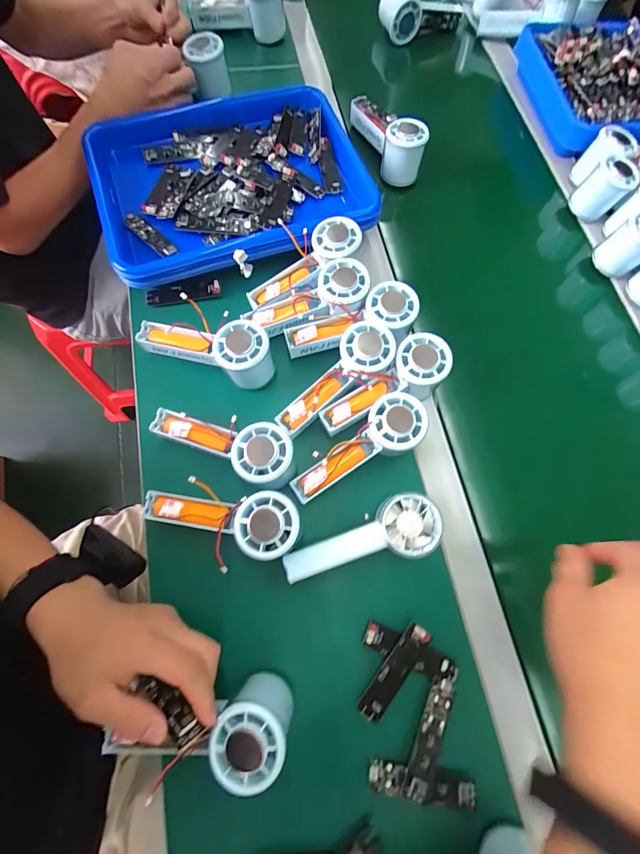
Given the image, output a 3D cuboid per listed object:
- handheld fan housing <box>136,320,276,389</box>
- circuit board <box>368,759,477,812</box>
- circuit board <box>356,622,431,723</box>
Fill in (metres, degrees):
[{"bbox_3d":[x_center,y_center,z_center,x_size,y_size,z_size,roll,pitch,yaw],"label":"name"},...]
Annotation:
[{"bbox_3d":[-0.124,-0.083,0.392,0.157,0.061,0.061,11,72,16],"label":"handheld fan housing"},{"bbox_3d":[0.087,0.306,0.297,0.089,0.008,0.022,6,73,-1],"label":"circuit board"},{"bbox_3d":[0.069,0.225,0.320,0.024,0.012,0.089,37,75,9],"label":"circuit board"}]

